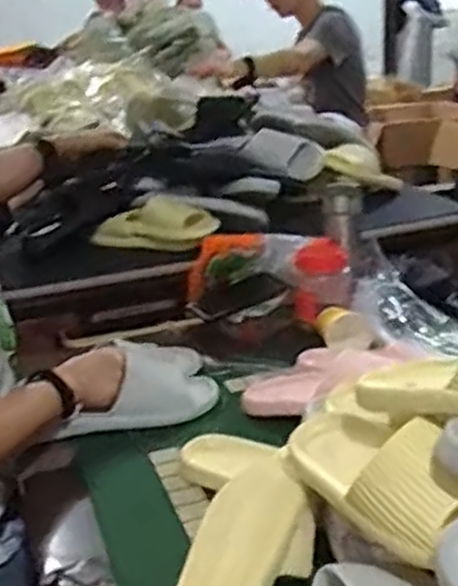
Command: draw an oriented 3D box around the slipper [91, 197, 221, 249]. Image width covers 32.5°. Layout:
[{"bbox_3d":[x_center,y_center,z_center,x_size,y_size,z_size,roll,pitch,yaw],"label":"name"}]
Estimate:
[{"bbox_3d":[-0.132,-0.121,1.394,0.223,0.072,0.085,2,23,13],"label":"slipper"}]

